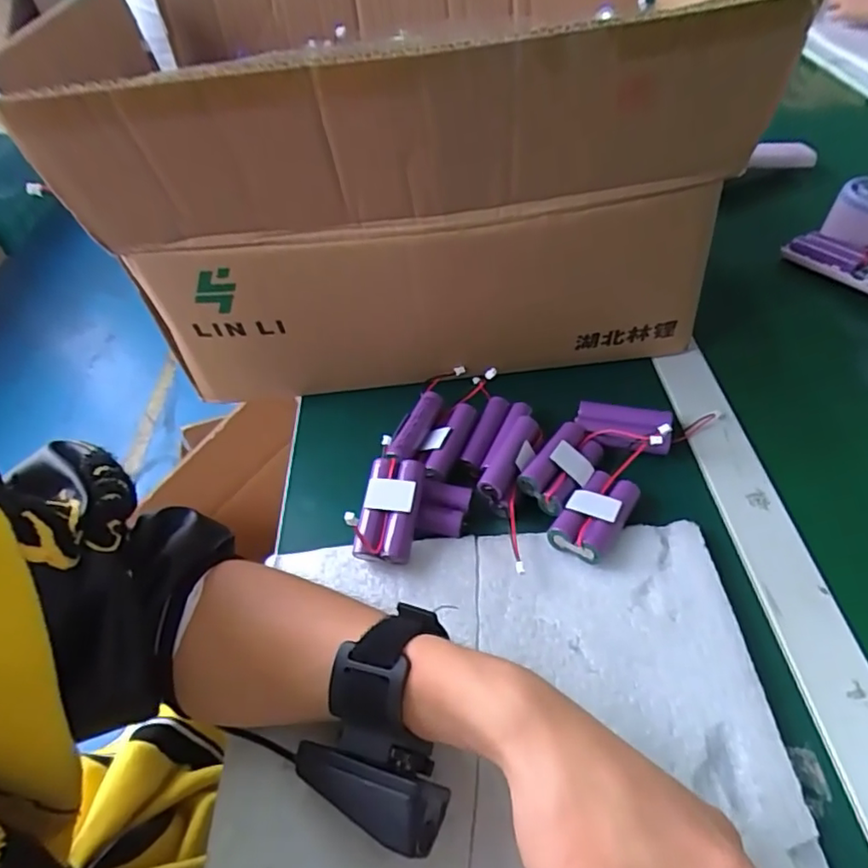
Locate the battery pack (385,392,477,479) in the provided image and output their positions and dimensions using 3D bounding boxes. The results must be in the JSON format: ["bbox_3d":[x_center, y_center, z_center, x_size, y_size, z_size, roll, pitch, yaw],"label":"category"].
[{"bbox_3d":[0.000,-0.002,0.426,0.043,0.019,0.068,16,52,20],"label":"battery pack"}]

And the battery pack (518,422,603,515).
[{"bbox_3d":[0.091,0.022,0.404,0.034,0.023,0.070,29,57,28],"label":"battery pack"}]

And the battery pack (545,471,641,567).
[{"bbox_3d":[0.103,0.050,0.374,0.034,0.018,0.068,27,56,27],"label":"battery pack"}]

